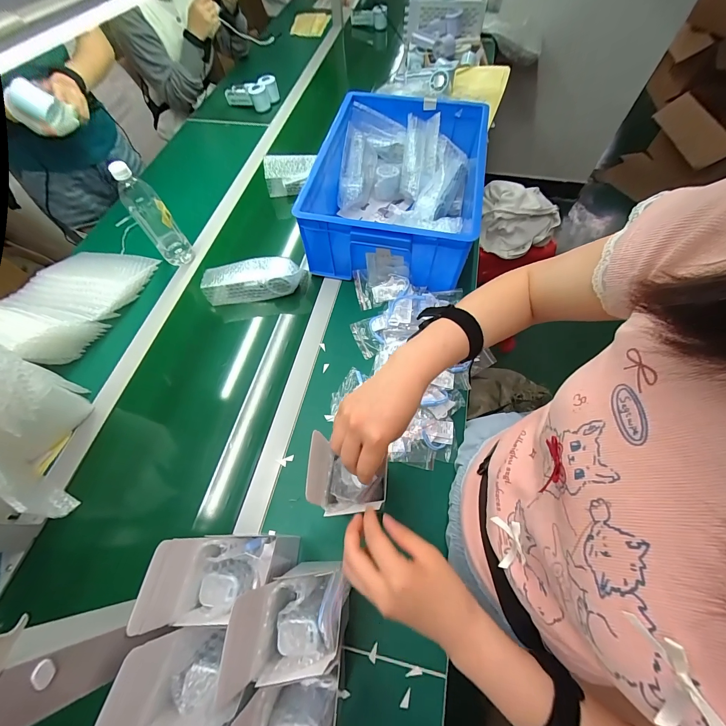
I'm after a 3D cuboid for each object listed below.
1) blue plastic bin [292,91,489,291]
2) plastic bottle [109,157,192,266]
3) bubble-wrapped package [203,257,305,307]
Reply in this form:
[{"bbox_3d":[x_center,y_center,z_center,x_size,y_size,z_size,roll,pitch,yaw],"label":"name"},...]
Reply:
[{"bbox_3d":[0.078,-0.401,0.753,0.359,0.160,0.448,11,63,6],"label":"blue plastic bin"},{"bbox_3d":[-0.445,-0.309,0.690,0.066,0.230,0.058,-36,68,-17],"label":"plastic bottle"},{"bbox_3d":[-0.232,-0.190,0.707,0.213,0.072,0.066,-9,63,-4],"label":"bubble-wrapped package"}]

